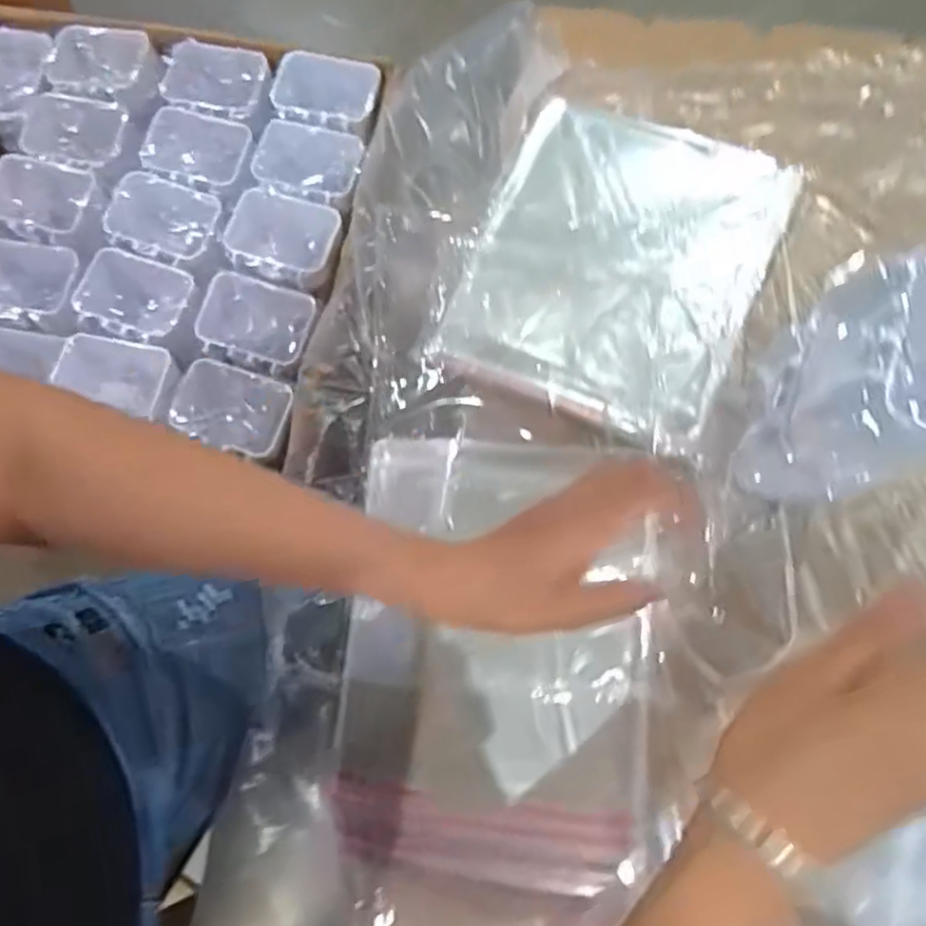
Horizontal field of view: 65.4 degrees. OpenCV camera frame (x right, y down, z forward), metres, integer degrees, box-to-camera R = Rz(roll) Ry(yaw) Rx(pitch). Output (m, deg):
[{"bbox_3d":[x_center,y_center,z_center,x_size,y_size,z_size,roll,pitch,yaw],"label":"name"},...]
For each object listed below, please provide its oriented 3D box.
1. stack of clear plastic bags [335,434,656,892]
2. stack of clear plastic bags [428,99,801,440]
[{"bbox_3d":[0.022,0.121,0.482,0.200,0.016,0.273,2,76,12],"label":"stack of clear plastic bags"},{"bbox_3d":[0.109,-0.150,0.520,0.196,0.020,0.228,23,77,7],"label":"stack of clear plastic bags"}]

